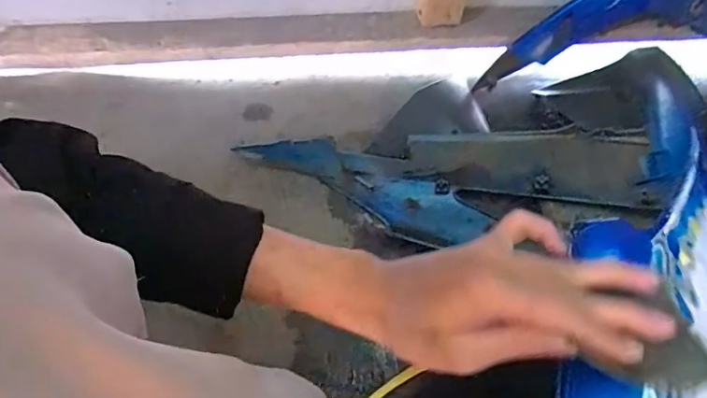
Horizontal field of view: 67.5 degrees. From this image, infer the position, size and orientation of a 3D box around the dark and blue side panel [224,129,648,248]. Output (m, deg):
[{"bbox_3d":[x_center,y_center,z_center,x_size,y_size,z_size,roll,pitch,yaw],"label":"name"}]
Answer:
[{"bbox_3d":[0.136,-0.024,0.728,0.574,0.146,0.112,5,60,1],"label":"dark and blue side panel"}]

